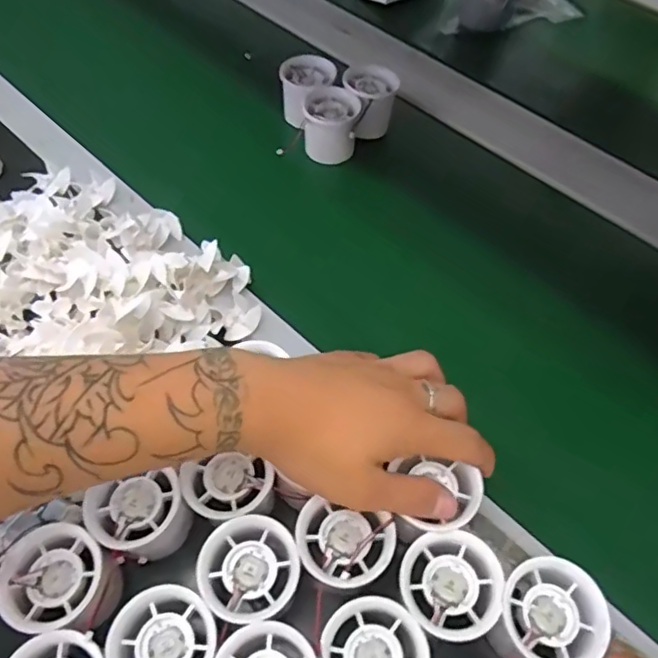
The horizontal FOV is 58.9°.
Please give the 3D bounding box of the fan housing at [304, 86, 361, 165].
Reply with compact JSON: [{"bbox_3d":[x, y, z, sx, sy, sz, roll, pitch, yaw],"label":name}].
[{"bbox_3d":[0.000,-0.202,0.584,0.058,0.045,0.060,7,58,4],"label":"fan housing"}]

